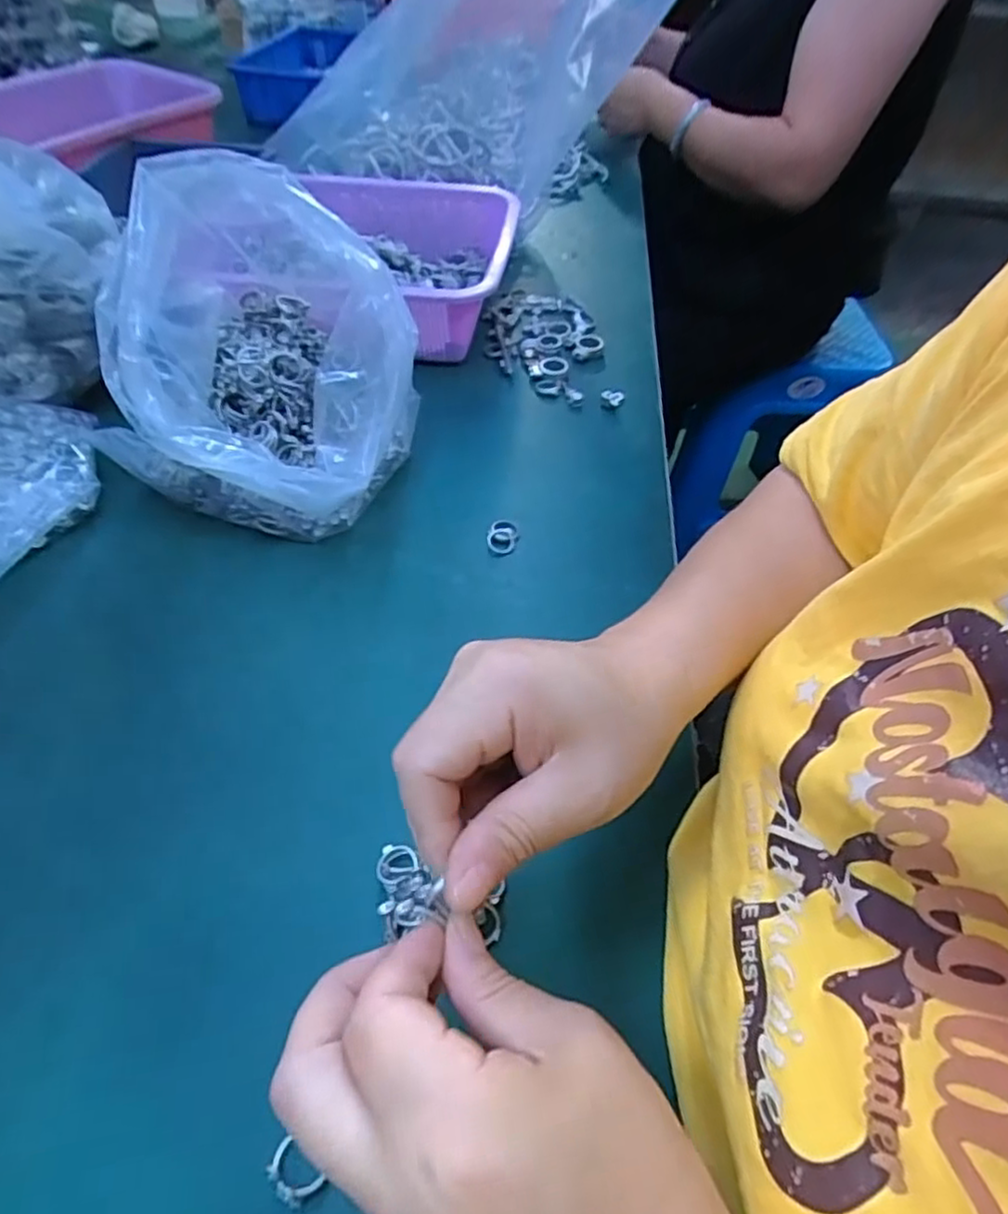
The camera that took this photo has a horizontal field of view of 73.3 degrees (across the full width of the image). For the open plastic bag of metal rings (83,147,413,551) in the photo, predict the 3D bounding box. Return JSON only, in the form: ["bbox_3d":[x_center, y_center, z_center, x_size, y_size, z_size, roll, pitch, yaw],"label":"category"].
[{"bbox_3d":[-0.162,-0.159,0.444,0.197,0.183,0.173,32,58,25],"label":"open plastic bag of metal rings"}]

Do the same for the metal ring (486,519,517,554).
[{"bbox_3d":[-0.001,-0.050,0.469,0.018,0.007,0.029,13,52,11],"label":"metal ring"}]

